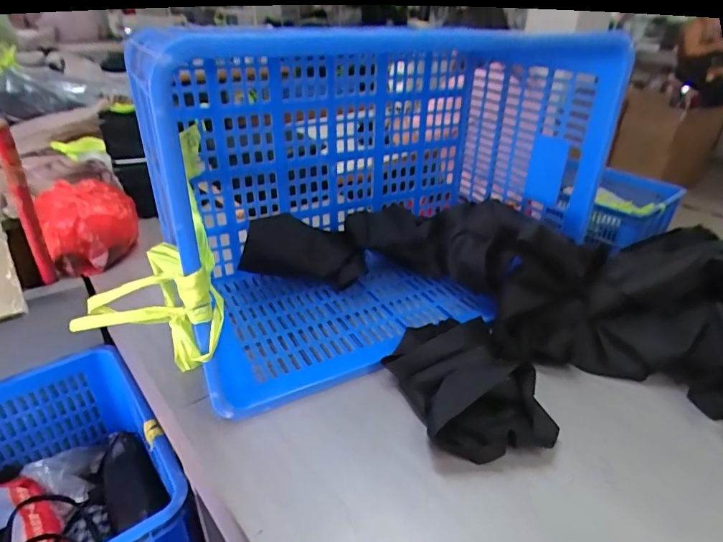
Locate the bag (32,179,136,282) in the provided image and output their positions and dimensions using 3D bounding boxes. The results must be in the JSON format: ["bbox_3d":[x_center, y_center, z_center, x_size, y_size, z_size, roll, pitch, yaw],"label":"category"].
[{"bbox_3d":[-0.515,-0.086,0.874,0.161,0.123,0.183,-17,36,-28],"label":"bag"}]

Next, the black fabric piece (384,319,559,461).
[{"bbox_3d":[0.132,0.140,0.568,0.153,0.060,0.183,-7,32,-14],"label":"black fabric piece"}]

